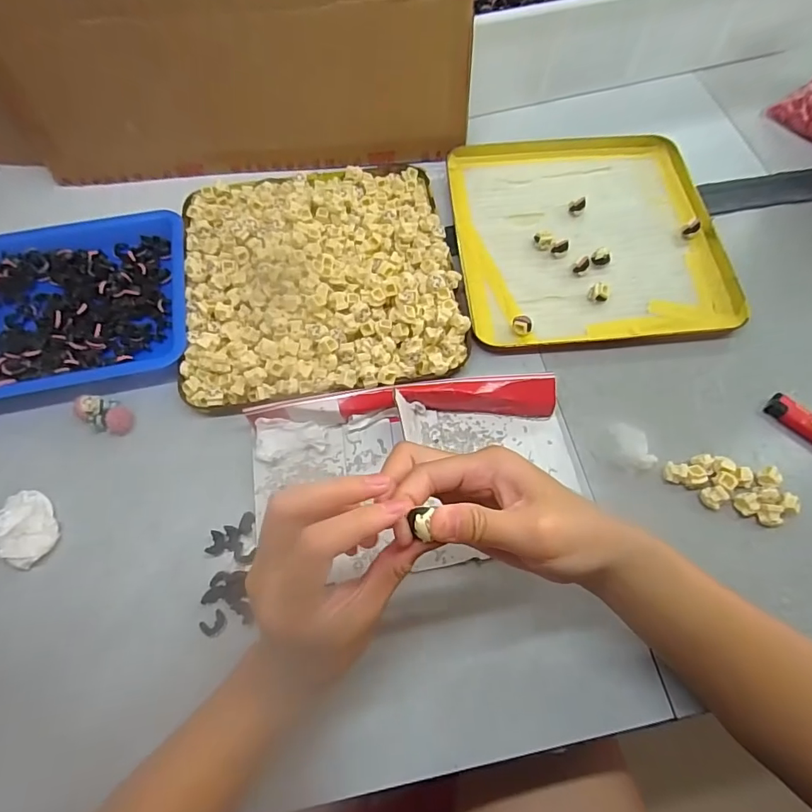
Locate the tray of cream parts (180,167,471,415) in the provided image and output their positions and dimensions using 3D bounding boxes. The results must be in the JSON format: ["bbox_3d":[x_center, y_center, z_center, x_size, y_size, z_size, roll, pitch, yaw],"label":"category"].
[{"bbox_3d":[-0.075,-0.121,0.419,0.235,0.034,0.237,-8,65,-2],"label":"tray of cream parts"}]

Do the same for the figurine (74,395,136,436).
[{"bbox_3d":[-0.239,0.007,0.374,0.040,0.017,0.025,18,67,10],"label":"figurine"}]

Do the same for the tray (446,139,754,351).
[{"bbox_3d":[0.168,-0.170,0.453,0.234,0.018,0.252,-4,65,-1],"label":"tray"}]

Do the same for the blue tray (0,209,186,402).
[{"bbox_3d":[-0.301,-0.095,0.413,0.212,0.026,0.182,-13,65,-5],"label":"blue tray"}]

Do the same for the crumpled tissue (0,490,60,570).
[{"bbox_3d":[-0.272,0.089,0.339,0.035,0.018,0.052,-37,69,-15],"label":"crumpled tissue"}]

